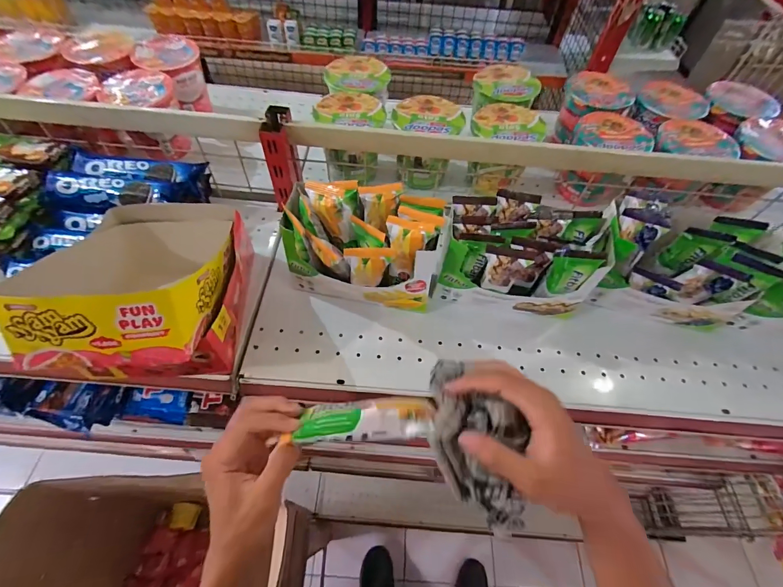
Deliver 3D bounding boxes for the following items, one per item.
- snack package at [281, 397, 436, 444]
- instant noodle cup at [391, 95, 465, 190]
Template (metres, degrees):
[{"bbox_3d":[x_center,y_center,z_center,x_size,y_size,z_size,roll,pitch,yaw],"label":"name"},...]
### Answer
[{"bbox_3d":[-0.023,0.108,0.314,0.119,0.015,0.035,-2,56,-9],"label":"snack package"},{"bbox_3d":[0.054,-0.241,0.592,0.108,0.108,0.097,2,56,-2],"label":"instant noodle cup"}]

